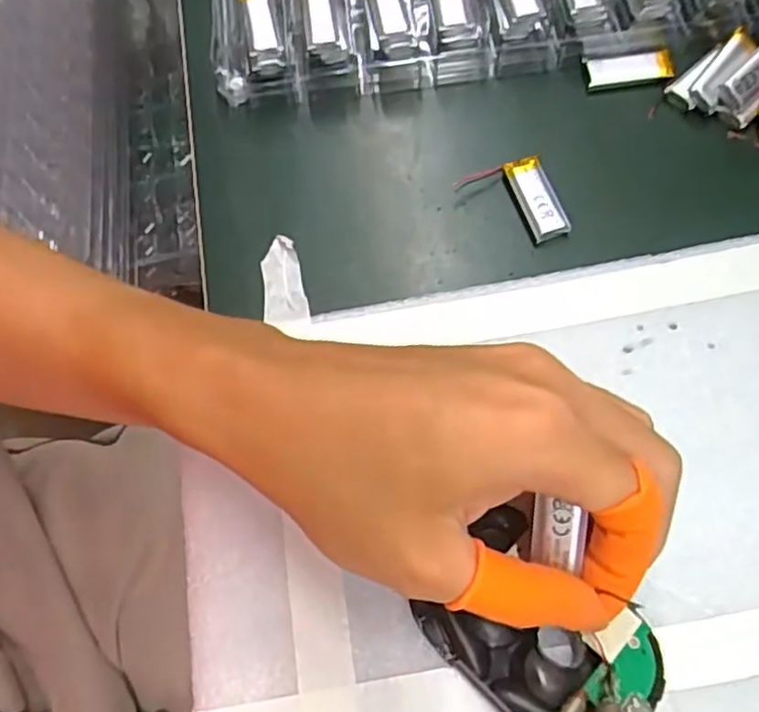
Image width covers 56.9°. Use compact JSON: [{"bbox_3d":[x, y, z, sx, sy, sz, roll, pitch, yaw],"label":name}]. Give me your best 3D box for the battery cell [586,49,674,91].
[{"bbox_3d":[0.119,-0.135,0.333,0.040,0.007,0.013,-9,68,-2],"label":"battery cell"}]

